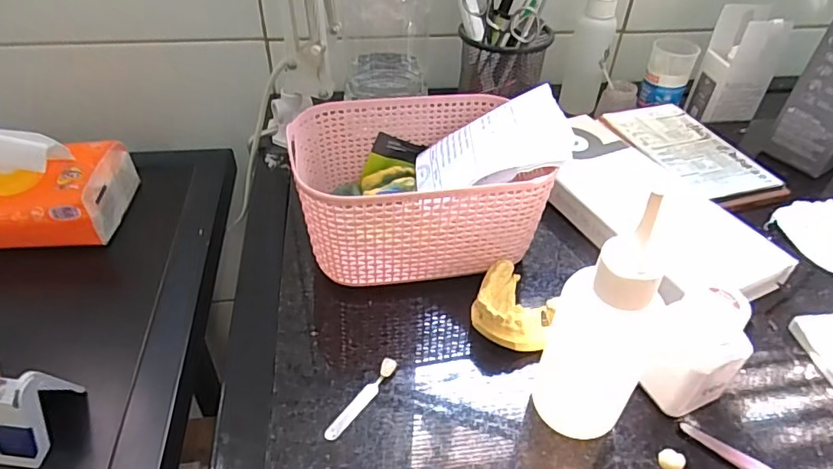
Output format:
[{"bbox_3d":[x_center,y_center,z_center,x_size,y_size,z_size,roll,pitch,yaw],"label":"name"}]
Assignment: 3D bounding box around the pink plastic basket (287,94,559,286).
[{"bbox_3d":[-0.003,-0.032,0.382,0.158,0.082,0.124,-6,42,-10],"label":"pink plastic basket"}]

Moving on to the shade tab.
[{"bbox_3d":[-0.031,0.091,0.298,0.009,0.007,0.056,27,47,25],"label":"shade tab"}]

